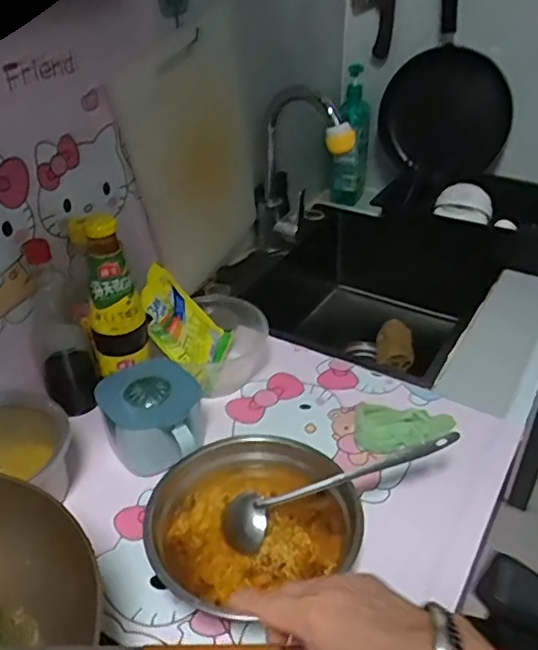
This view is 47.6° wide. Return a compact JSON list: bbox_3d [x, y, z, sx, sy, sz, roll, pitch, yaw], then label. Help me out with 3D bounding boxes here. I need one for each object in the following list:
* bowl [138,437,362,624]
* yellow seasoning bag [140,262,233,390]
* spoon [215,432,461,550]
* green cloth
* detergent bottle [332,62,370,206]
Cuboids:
[{"bbox_3d":[-0.026,0.196,0.633,0.204,0.059,0.173,-15,35,-24],"label":"bowl"},{"bbox_3d":[-0.113,0.004,0.833,0.021,0.161,0.121,-22,39,31],"label":"yellow seasoning bag"},{"bbox_3d":[0.076,0.167,0.647,0.263,0.042,0.048,-20,35,-11],"label":"spoon"},{"bbox_3d":[0.167,0.130,0.762,0.117,0.025,0.065,8,32,11],"label":"green cloth"},{"bbox_3d":[0.172,-0.383,1.265,0.054,0.286,0.094,18,35,26],"label":"detergent bottle"}]

